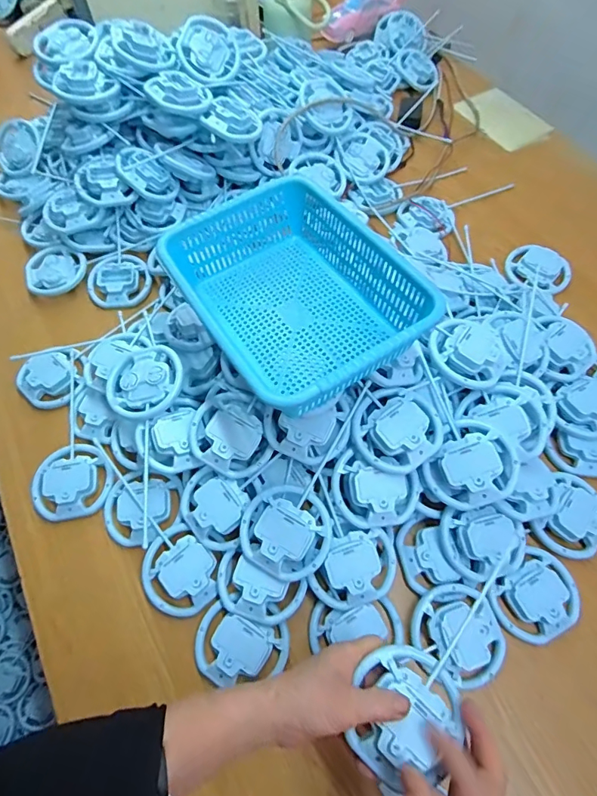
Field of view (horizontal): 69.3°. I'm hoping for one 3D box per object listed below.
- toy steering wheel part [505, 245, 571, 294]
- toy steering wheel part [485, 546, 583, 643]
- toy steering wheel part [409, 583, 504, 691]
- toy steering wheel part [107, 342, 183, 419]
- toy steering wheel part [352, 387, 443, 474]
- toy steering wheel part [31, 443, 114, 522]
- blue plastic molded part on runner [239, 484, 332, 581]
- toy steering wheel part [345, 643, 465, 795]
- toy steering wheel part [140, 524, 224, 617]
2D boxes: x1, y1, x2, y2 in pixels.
[{"bbox_3d":[0.408,-0.217,0.735,0.095,0.026,0.101,-3,64,0],"label":"toy steering wheel part"},{"bbox_3d":[0.280,0.234,0.504,0.104,0.028,0.080,-36,68,-15],"label":"toy steering wheel part"},{"bbox_3d":[0.184,0.262,0.482,0.104,0.026,0.088,37,70,17],"label":"toy steering wheel part"},{"bbox_3d":[-0.202,-0.025,0.566,0.105,0.024,0.105,-4,72,12],"label":"toy steering wheel part"},{"bbox_3d":[0.114,0.033,0.504,0.099,0.029,0.098,-1,64,1],"label":"toy steering wheel part"},{"bbox_3d":[-0.302,0.109,0.579,0.103,0.031,0.097,-1,64,1],"label":"toy steering wheel part"},{"bbox_3d":[-0.014,0.150,0.491,0.101,0.030,0.096,-1,64,1],"label":"blue plastic molded part on runner"},{"bbox_3d":[0.096,0.270,0.369,0.089,0.028,0.098,13,65,7],"label":"toy steering wheel part"},{"bbox_3d":[-0.142,0.211,0.522,0.097,0.029,0.088,33,69,16],"label":"toy steering wheel part"}]

